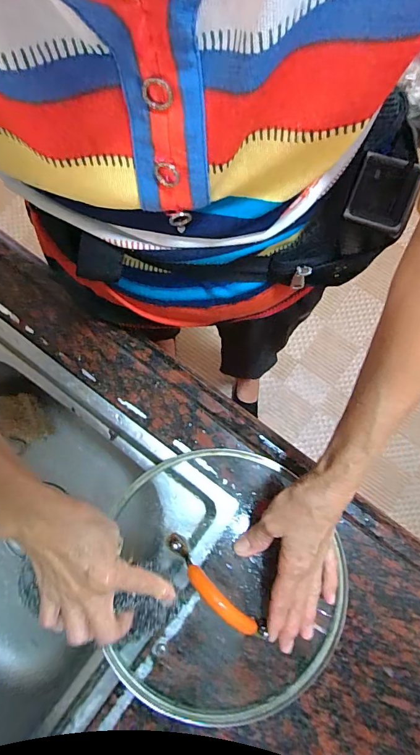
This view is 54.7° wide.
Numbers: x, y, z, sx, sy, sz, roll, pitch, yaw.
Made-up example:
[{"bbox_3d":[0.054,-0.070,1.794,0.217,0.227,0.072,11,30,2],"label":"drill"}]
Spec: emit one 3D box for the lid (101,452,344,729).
[{"bbox_3d":[0.021,0.191,0.376,0.209,0.085,0.243,3,78,1],"label":"lid"}]

